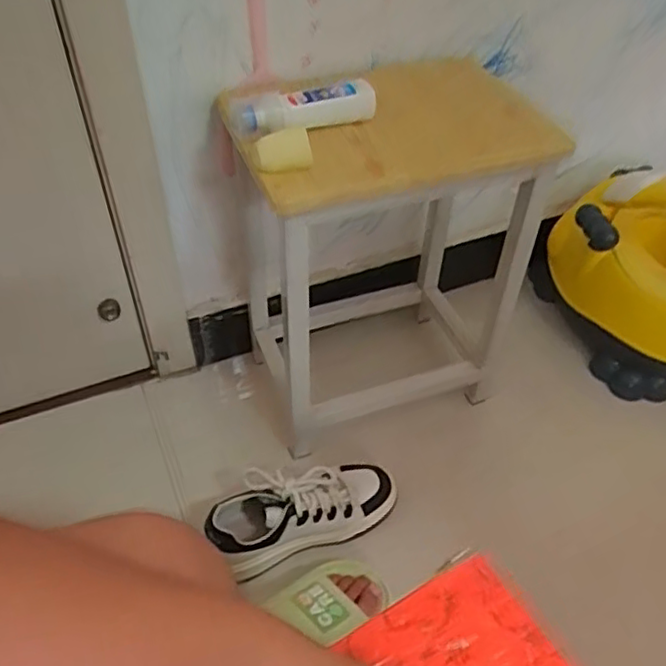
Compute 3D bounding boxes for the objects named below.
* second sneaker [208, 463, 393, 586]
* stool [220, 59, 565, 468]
[{"bbox_3d":[-0.035,0.209,0.804,0.228,0.080,0.109,-21,50,-21],"label":"second sneaker"},{"bbox_3d":[0.061,-0.073,0.821,0.327,0.454,0.204,-11,47,-12],"label":"stool"}]

